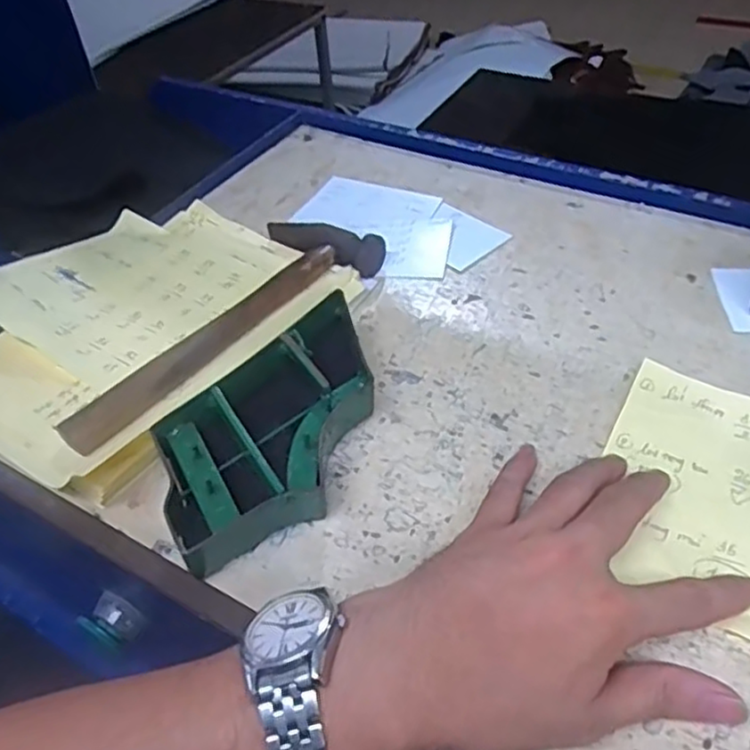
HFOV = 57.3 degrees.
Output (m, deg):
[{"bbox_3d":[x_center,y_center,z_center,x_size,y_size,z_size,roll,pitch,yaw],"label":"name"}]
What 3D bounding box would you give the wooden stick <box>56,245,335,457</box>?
[{"bbox_3d":[-0.101,-0.024,0.434,0.028,0.016,0.212,29,54,28],"label":"wooden stick"}]

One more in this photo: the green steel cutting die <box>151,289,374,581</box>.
[{"bbox_3d":[-0.049,0.029,0.379,0.092,0.038,0.170,30,54,29],"label":"green steel cutting die"}]

